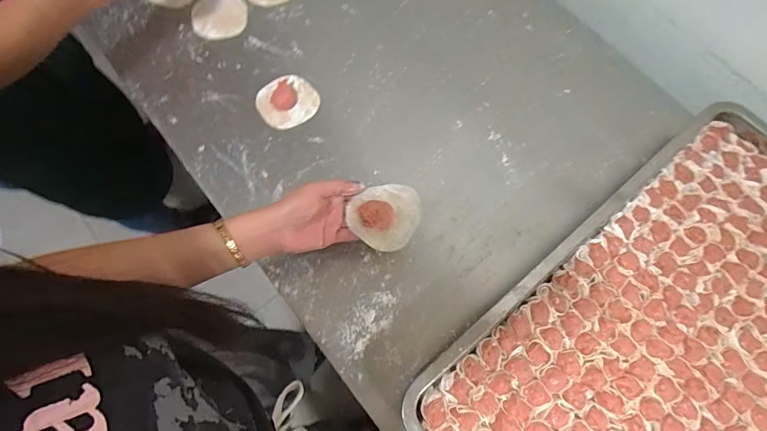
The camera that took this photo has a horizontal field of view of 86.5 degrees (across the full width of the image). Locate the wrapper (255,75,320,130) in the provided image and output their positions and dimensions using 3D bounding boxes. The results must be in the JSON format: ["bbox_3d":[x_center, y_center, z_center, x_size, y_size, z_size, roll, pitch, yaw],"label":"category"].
[{"bbox_3d":[-0.140,-0.164,0.591,0.081,0.015,0.077,0,72,0],"label":"wrapper"}]

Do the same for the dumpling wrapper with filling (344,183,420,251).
[{"bbox_3d":[0.000,-0.005,0.456,0.078,0.029,0.077,0,70,1],"label":"dumpling wrapper with filling"}]

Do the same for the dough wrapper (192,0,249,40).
[{"bbox_3d":[-0.252,-0.307,0.625,0.083,0.009,0.081,0,72,0],"label":"dough wrapper"}]

